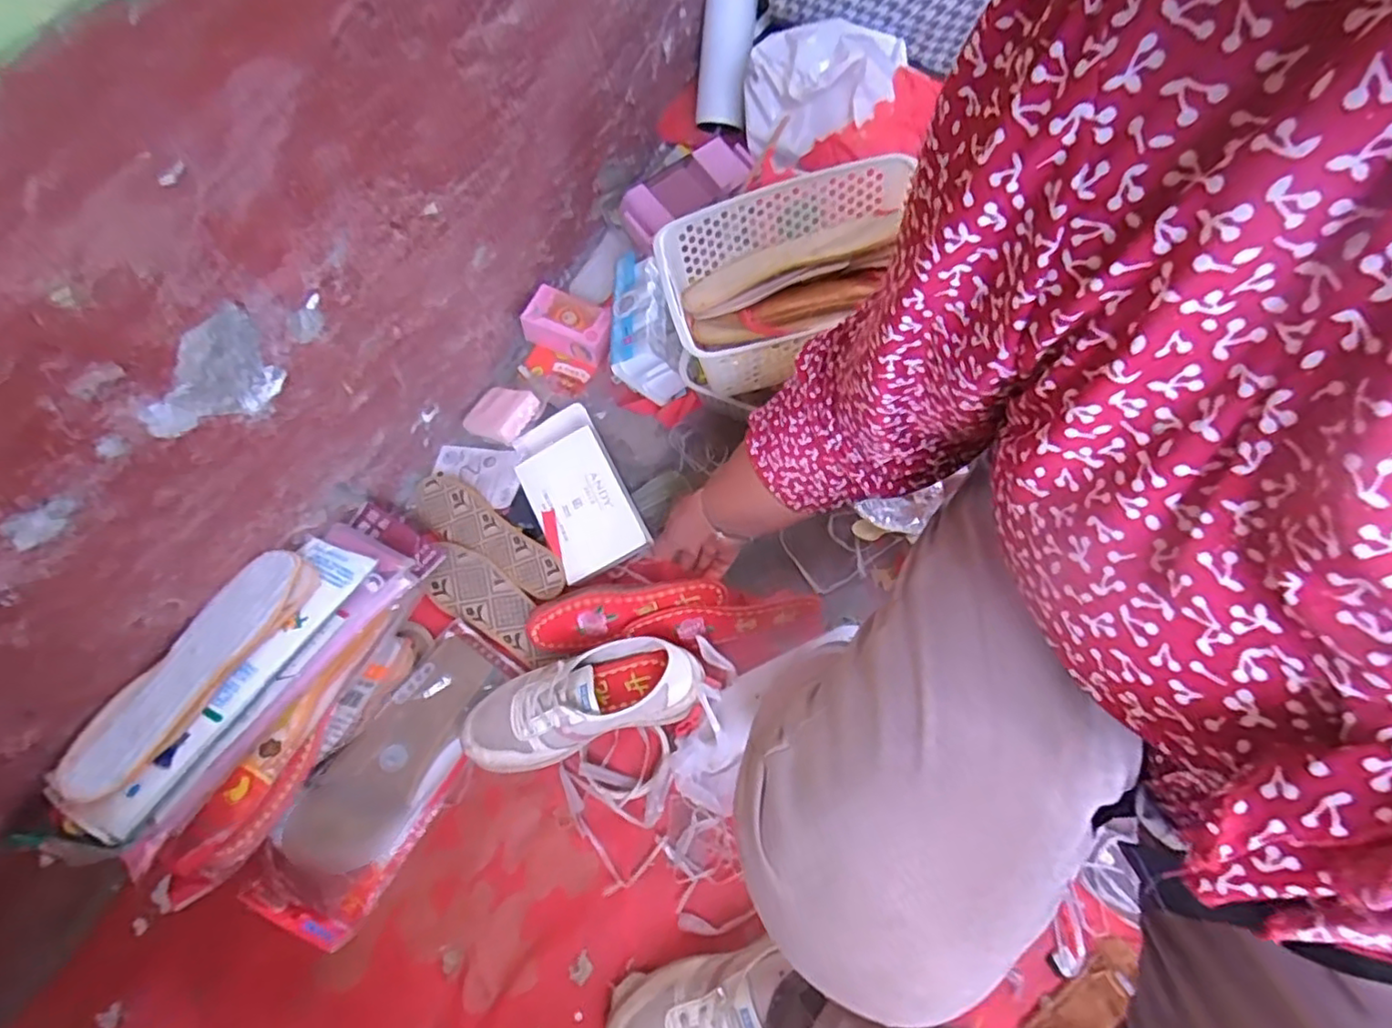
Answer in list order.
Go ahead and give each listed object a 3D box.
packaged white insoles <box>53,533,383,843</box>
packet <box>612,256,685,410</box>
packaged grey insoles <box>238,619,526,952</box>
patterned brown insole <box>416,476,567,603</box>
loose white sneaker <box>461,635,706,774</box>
[{"bbox_3d":[-0.445,0.137,0.618,0.108,0.044,0.302,21,51,10],"label":"packaged white insoles"},{"bbox_3d":[-0.068,-0.253,0.881,0.088,0.076,0.191,-5,65,-1],"label":"packet"},{"bbox_3d":[-0.316,0.269,0.688,0.118,0.031,0.313,27,68,13],"label":"packaged grey insoles"},{"bbox_3d":[-0.264,0.027,0.817,0.248,0.013,0.071,34,93,21],"label":"patterned brown insole"},{"bbox_3d":[-0.118,0.192,0.684,0.253,0.074,0.095,-16,66,-7],"label":"loose white sneaker"}]

